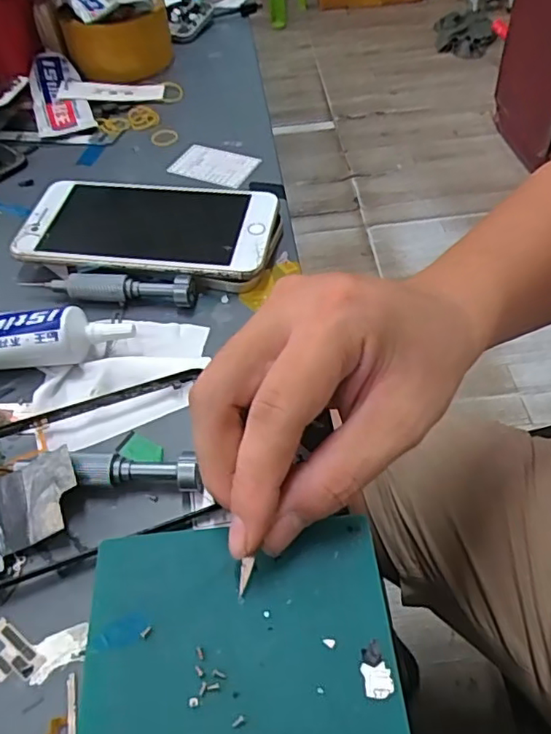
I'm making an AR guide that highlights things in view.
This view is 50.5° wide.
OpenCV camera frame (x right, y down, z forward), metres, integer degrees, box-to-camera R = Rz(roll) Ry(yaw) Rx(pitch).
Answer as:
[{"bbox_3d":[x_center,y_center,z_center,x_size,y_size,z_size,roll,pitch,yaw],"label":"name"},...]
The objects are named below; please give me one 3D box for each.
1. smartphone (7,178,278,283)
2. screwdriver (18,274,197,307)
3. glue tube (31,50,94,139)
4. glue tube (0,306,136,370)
[{"bbox_3d":[-0.080,-0.088,0.365,0.159,0.009,0.082,10,51,13],"label":"smartphone"},{"bbox_3d":[-0.096,-0.046,0.341,0.100,0.016,0.012,3,50,8],"label":"screwdriver"},{"bbox_3d":[-0.188,-0.237,0.501,0.045,0.026,0.113,-17,50,-9],"label":"glue tube"},{"bbox_3d":[-0.144,-0.017,0.312,0.136,0.025,0.037,-6,49,1],"label":"glue tube"}]

